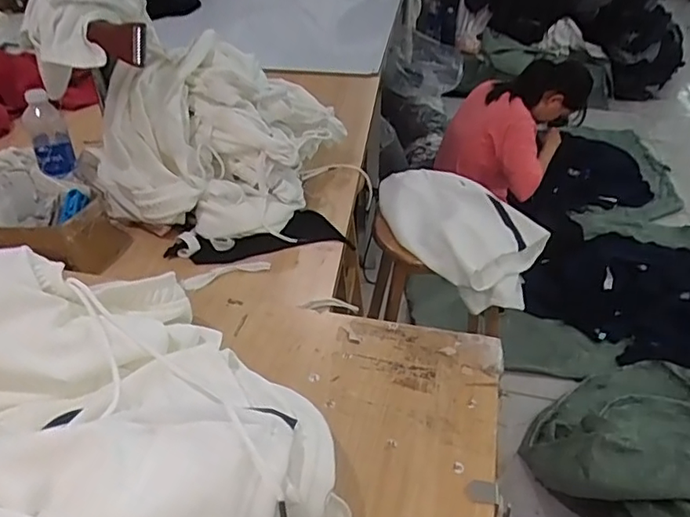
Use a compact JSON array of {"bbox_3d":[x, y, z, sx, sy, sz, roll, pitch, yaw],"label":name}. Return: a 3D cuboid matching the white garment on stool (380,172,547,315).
[{"bbox_3d":[0.210,-0.060,1.202,0.239,0.129,0.388,-22,42,-30],"label":"white garment on stool"}]

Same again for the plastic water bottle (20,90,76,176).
[{"bbox_3d":[-0.481,-0.203,0.928,0.057,0.132,0.062,-23,42,-30],"label":"plastic water bottle"}]

